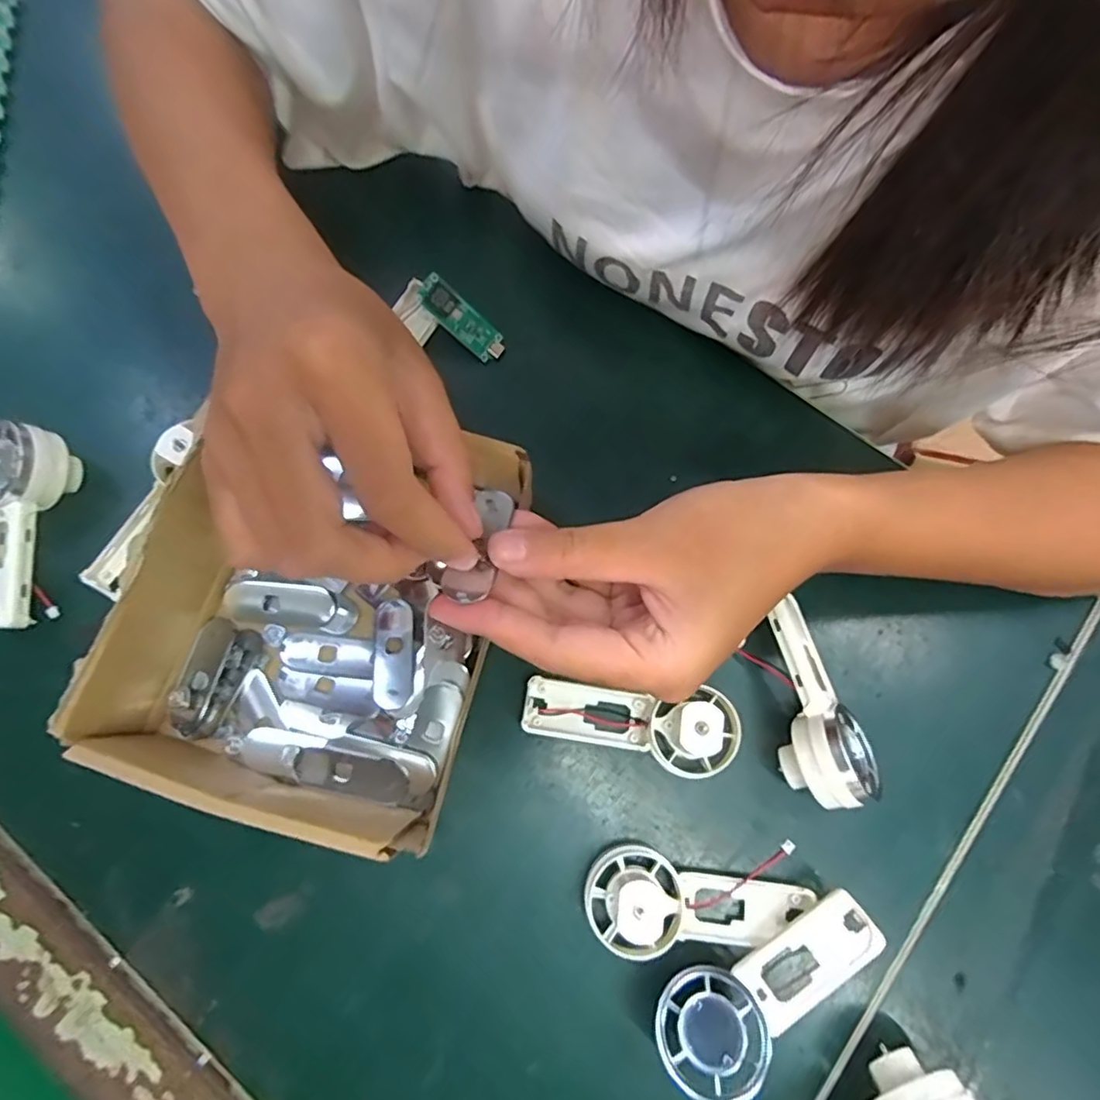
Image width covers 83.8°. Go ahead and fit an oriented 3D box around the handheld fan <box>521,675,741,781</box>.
[{"bbox_3d":[0.034,0.075,0.268,0.091,0.018,0.034,6,73,16],"label":"handheld fan"}]

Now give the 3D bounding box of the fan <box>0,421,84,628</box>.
[{"bbox_3d":[-0.247,-0.010,0.283,0.037,0.036,0.088,3,73,0],"label":"fan"}]

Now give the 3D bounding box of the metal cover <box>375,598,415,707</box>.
[{"bbox_3d":[-0.072,0.047,0.281,0.018,0.004,0.049,-3,74,-2],"label":"metal cover"}]

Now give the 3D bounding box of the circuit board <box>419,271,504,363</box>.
[{"bbox_3d":[-0.047,-0.121,0.324,0.050,0.004,0.018,40,75,-21],"label":"circuit board"}]

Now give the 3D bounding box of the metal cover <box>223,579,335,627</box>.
[{"bbox_3d":[-0.128,0.025,0.288,0.051,0.004,0.020,4,73,0],"label":"metal cover"}]

